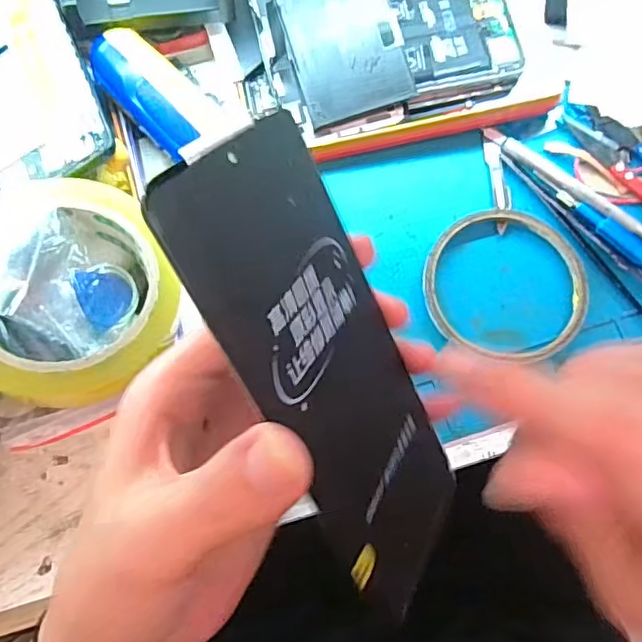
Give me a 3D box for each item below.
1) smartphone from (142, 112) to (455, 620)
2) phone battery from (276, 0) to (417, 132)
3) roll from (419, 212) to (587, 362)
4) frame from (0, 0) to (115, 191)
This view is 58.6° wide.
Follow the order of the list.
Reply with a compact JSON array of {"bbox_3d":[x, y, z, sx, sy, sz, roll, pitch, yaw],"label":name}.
[{"bbox_3d":[0.007,0.018,0.176,0.004,0.152,0.070,-9,28,35],"label":"smartphone"},{"bbox_3d":[0.013,-0.153,0.313,0.059,0.005,0.080,-18,93,2],"label":"phone battery"},{"bbox_3d":[0.098,-0.018,0.305,0.085,0.010,0.084,0,76,1],"label":"roll"},{"bbox_3d":[-0.160,-0.138,0.292,0.068,0.014,0.156,-24,77,-5],"label":"frame"}]

